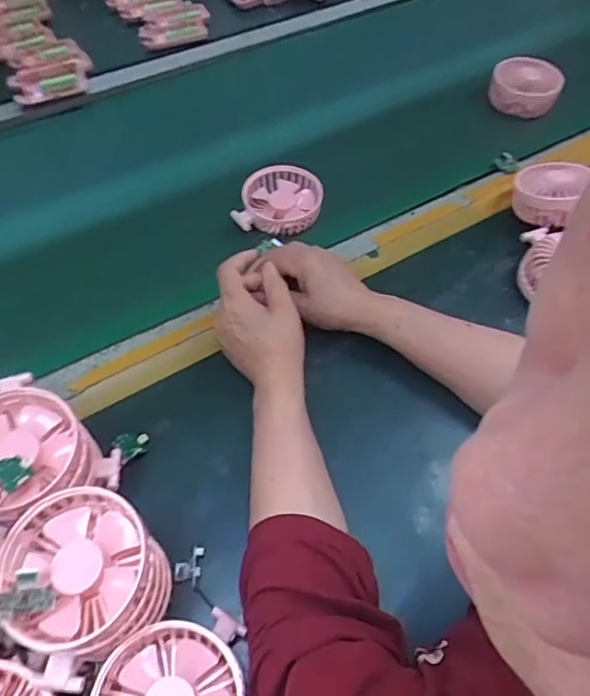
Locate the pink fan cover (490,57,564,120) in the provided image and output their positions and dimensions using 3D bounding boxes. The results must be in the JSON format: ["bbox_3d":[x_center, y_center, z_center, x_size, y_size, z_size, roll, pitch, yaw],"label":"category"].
[{"bbox_3d":[0.318,-0.364,0.766,0.094,0.045,0.081,22,58,14],"label":"pink fan cover"}]

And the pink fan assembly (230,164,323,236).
[{"bbox_3d":[-0.016,-0.171,0.648,0.091,0.025,0.089,10,56,5],"label":"pink fan assembly"}]

